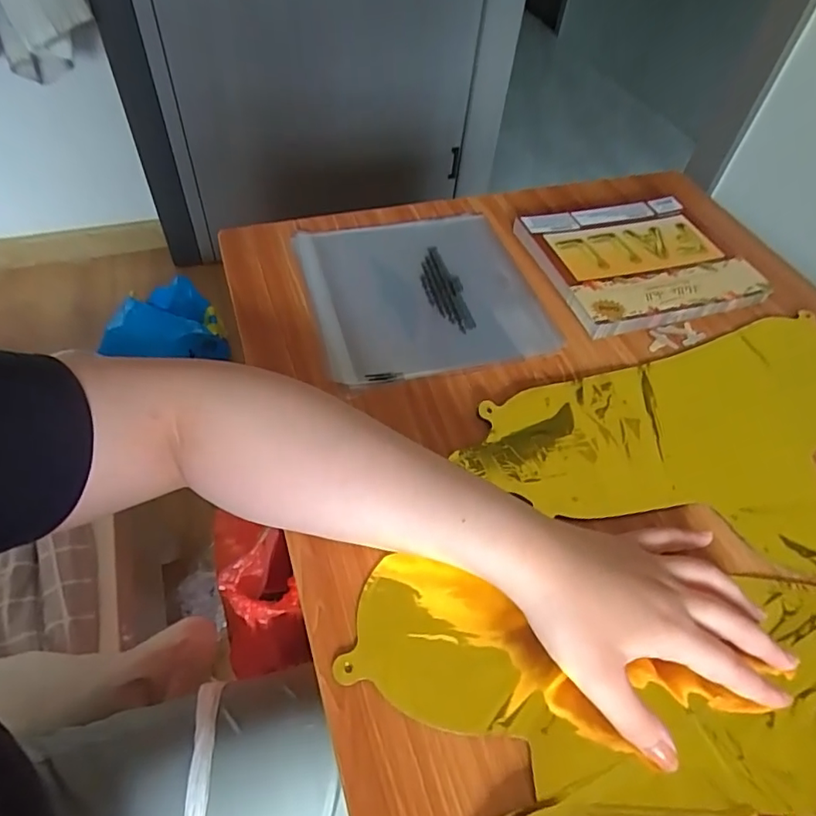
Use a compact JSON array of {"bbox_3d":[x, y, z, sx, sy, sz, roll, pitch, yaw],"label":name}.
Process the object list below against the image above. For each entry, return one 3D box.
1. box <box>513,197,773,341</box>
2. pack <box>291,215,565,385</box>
[{"bbox_3d":[0.220,-0.143,0.531,0.184,0.025,0.154,-12,54,-14],"label":"box"},{"bbox_3d":[0.011,-0.110,0.498,0.198,0.009,0.200,-12,54,-14],"label":"pack"}]

